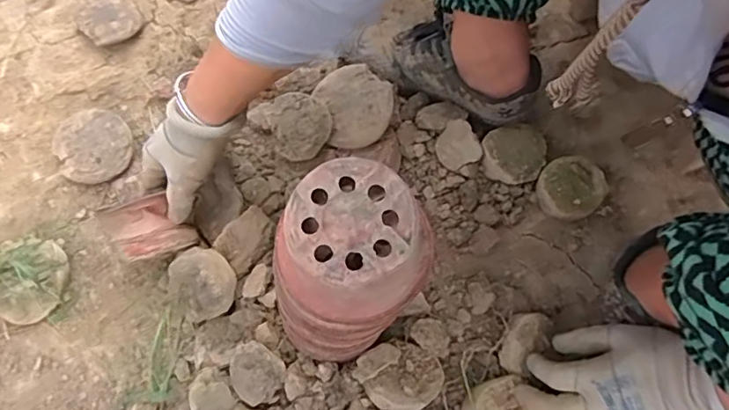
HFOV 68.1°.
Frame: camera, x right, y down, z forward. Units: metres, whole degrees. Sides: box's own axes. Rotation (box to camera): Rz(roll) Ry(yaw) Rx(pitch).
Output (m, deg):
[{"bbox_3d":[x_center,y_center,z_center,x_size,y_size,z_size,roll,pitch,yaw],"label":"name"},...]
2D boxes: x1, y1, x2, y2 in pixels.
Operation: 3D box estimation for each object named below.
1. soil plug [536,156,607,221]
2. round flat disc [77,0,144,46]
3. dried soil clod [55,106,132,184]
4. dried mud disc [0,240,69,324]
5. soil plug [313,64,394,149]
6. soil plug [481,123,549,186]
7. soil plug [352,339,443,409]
[{"bbox_3d":[0.228,-0.018,0.599,0.069,0.035,0.064,0,68,0],"label":"soil plug"},{"bbox_3d":[-0.321,-0.237,0.676,0.071,0.026,0.088,-31,72,-12],"label":"round flat disc"},{"bbox_3d":[-0.301,-0.065,0.605,0.078,0.030,0.077,-26,71,-10],"label":"dried soil clod"},{"bbox_3d":[-0.338,0.074,0.543,0.065,0.038,0.082,11,69,4],"label":"dried mud disc"},{"bbox_3d":[-0.009,-0.108,0.588,0.077,0.027,0.083,-17,69,-7],"label":"soil plug"},{"bbox_3d":[0.165,-0.056,0.601,0.066,0.029,0.066,0,68,0],"label":"soil plug"},{"bbox_3d":[0.034,0.160,0.508,0.069,0.041,0.067,0,68,0],"label":"soil plug"}]

